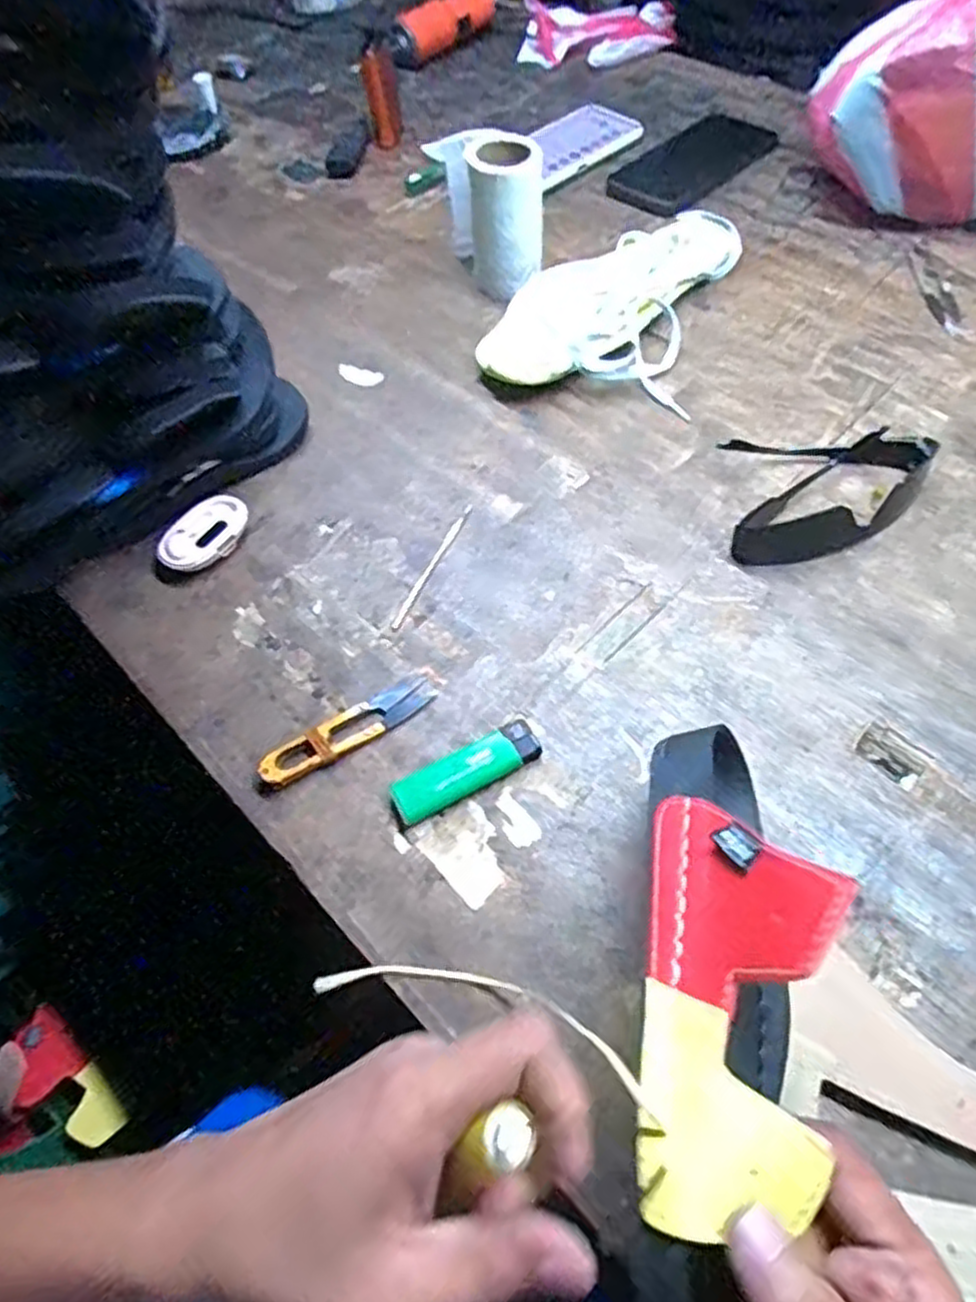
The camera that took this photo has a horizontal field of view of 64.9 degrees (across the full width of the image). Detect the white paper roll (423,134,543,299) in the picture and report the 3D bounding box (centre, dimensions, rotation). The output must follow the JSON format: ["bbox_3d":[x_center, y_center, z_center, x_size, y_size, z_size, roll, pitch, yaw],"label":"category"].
[{"bbox_3d":[0.007,-0.350,0.617,0.056,0.103,0.092,-29,60,-13],"label":"white paper roll"}]

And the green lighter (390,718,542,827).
[{"bbox_3d":[-0.012,0.064,0.410,0.081,0.013,0.025,-27,60,-12],"label":"green lighter"}]

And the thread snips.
[{"bbox_3d":[-0.077,0.042,0.430,0.104,0.012,0.024,-30,61,-13],"label":"thread snips"}]

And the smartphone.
[{"bbox_3d":[0.193,-0.465,0.728,0.161,0.010,0.085,-39,63,-18],"label":"smartphone"}]

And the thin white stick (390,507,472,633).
[{"bbox_3d":[-0.035,-0.056,0.493,0.007,0.004,0.106,21,62,17],"label":"thin white stick"}]

